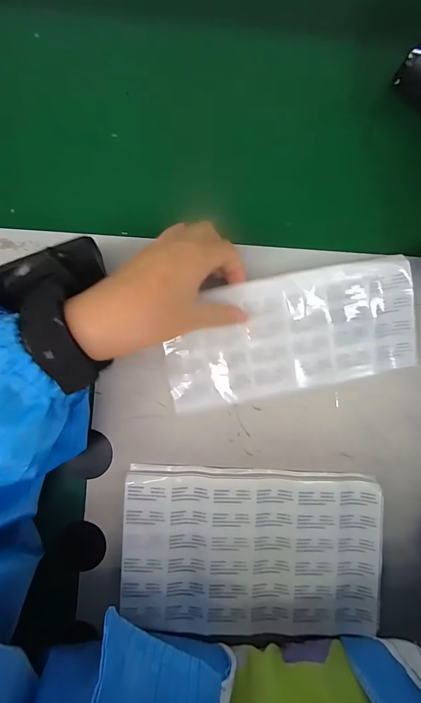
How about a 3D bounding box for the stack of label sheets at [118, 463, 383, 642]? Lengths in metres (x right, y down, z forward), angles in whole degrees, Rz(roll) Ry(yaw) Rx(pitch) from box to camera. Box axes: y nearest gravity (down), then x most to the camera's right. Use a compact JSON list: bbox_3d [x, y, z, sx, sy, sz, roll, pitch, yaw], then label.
[{"bbox_3d":[0.032,0.154,0.258,0.194,0.015,0.123,4,89,-3],"label":"stack of label sheets"}]

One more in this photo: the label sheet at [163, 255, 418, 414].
[{"bbox_3d":[0.060,-0.013,0.258,0.190,0.008,0.087,-11,101,0],"label":"label sheet"}]

